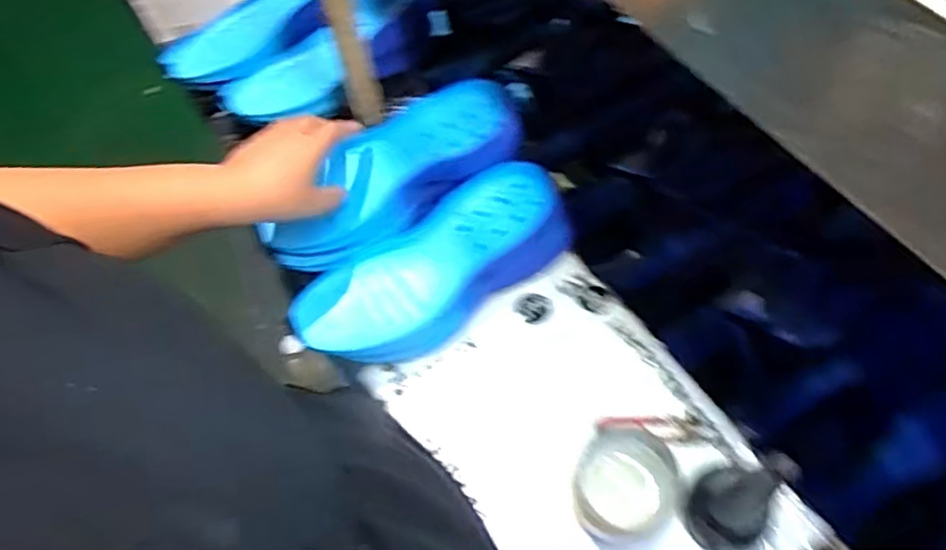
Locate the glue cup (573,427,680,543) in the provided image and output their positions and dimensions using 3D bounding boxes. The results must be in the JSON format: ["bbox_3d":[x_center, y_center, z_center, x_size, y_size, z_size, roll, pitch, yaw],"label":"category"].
[{"bbox_3d":[0.120,0.172,0.524,0.079,0.052,0.086,30,68,16],"label":"glue cup"}]

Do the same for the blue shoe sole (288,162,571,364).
[{"bbox_3d":[-0.035,-0.001,0.617,0.270,0.067,0.108,-28,65,-11],"label":"blue shoe sole"}]

